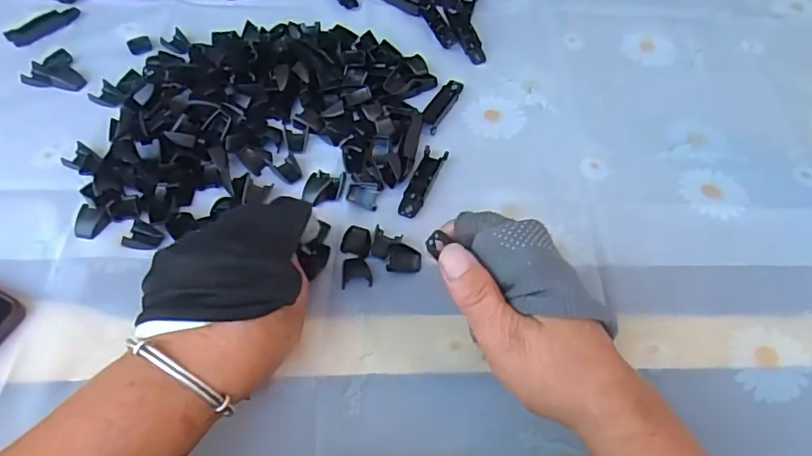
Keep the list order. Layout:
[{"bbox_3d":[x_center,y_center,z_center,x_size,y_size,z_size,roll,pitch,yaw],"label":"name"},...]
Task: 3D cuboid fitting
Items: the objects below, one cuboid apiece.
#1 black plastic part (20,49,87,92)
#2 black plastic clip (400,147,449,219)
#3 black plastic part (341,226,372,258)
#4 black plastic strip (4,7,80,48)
[{"bbox_3d":[-0.297,-0.127,0.464,0.041,0.008,0.048,-34,63,-22],"label":"black plastic part"},{"bbox_3d":[0.012,-0.034,0.406,0.018,0.007,0.064,18,57,10],"label":"black plastic clip"},{"bbox_3d":[-0.033,0.009,0.375,0.019,0.005,0.022,7,55,3],"label":"black plastic part"},{"bbox_3d":[-0.332,-0.187,0.507,0.025,0.007,0.063,39,63,22],"label":"black plastic strip"}]

